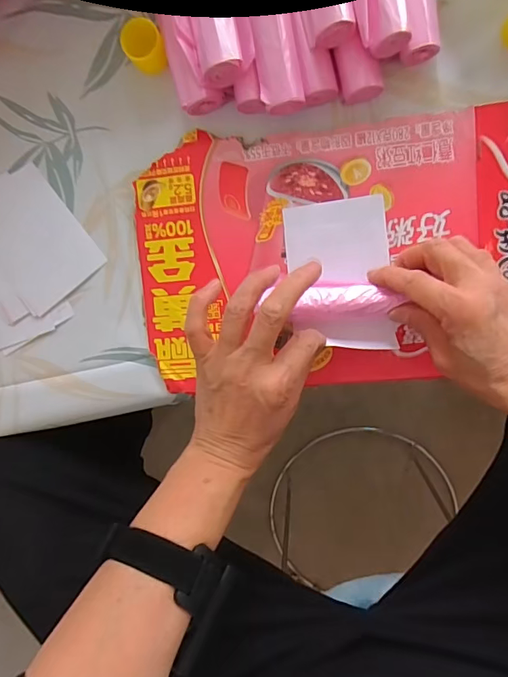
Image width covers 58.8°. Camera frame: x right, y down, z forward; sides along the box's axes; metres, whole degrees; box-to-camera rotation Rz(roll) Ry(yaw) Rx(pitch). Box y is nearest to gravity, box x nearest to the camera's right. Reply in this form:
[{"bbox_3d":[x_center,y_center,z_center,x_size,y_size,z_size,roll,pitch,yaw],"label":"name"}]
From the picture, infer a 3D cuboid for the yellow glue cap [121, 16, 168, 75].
[{"bbox_3d":[-0.087,-0.236,0.366,0.030,0.030,0.033,1,96,6],"label":"yellow glue cap"}]

